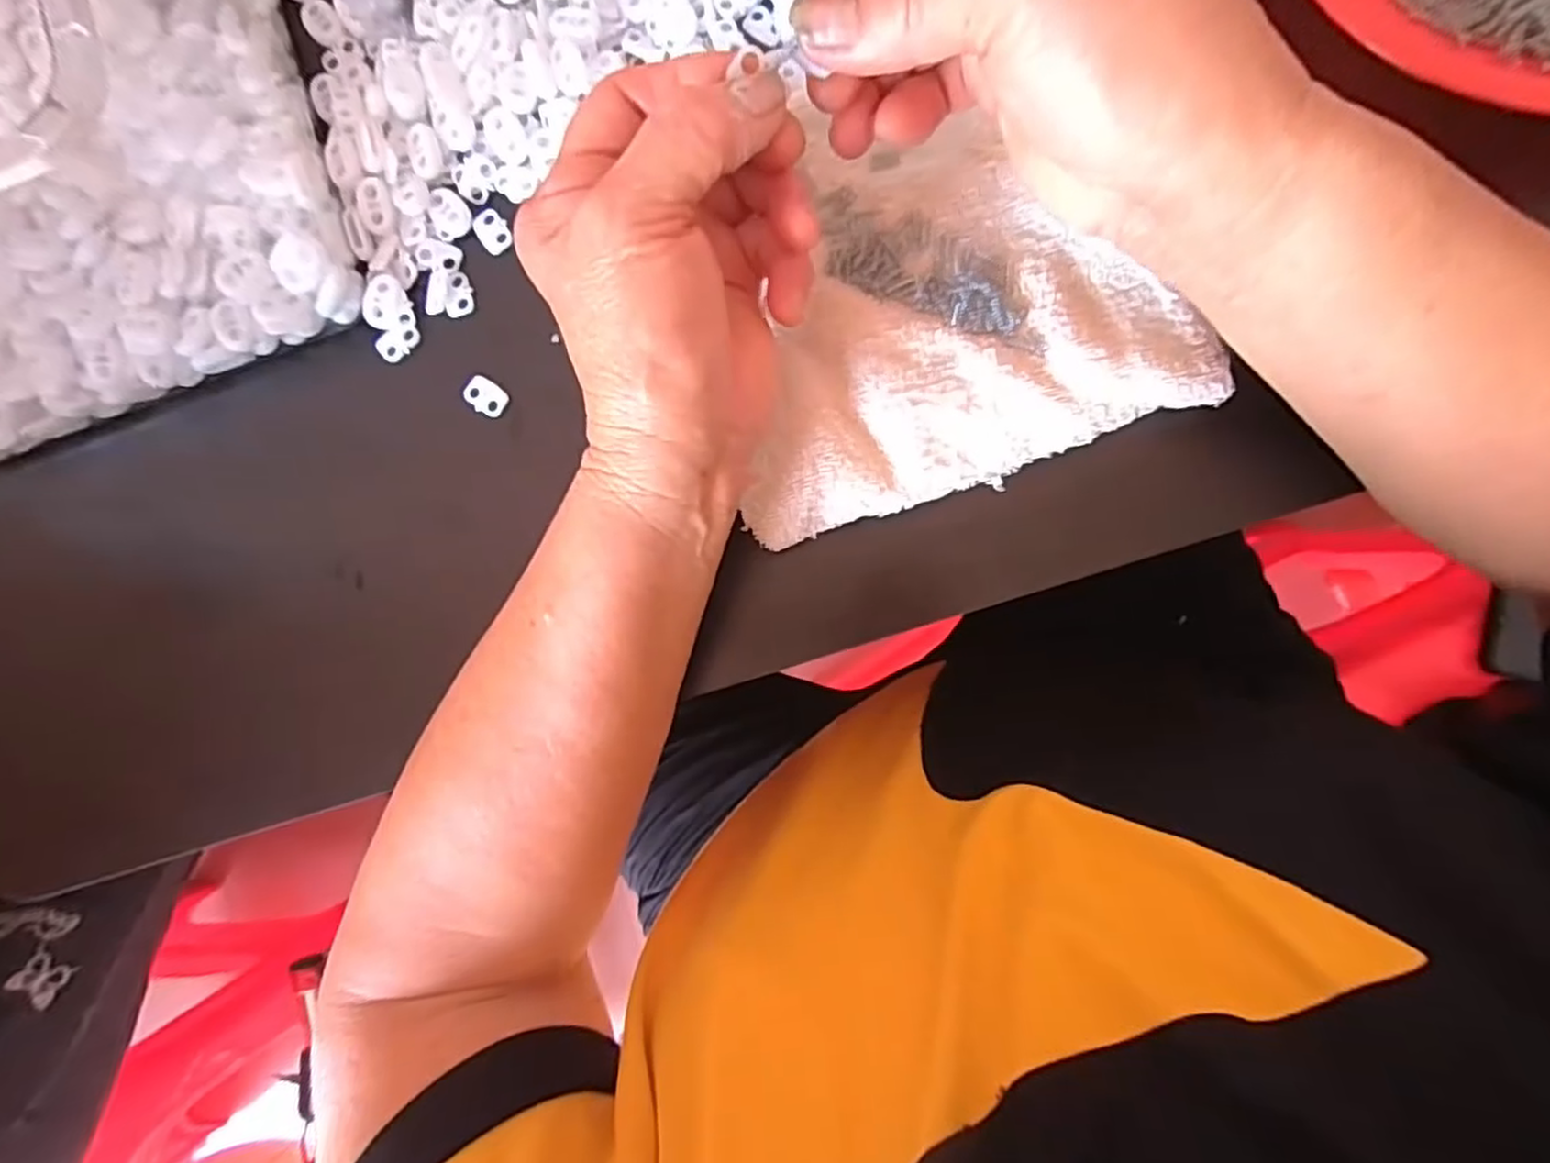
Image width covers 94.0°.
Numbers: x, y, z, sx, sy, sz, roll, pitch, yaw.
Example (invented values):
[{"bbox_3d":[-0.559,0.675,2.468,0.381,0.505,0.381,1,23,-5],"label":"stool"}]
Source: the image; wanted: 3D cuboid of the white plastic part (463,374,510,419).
[{"bbox_3d":[-0.123,-0.079,0.307,0.018,0.005,0.014,38,91,6],"label":"white plastic part"}]

